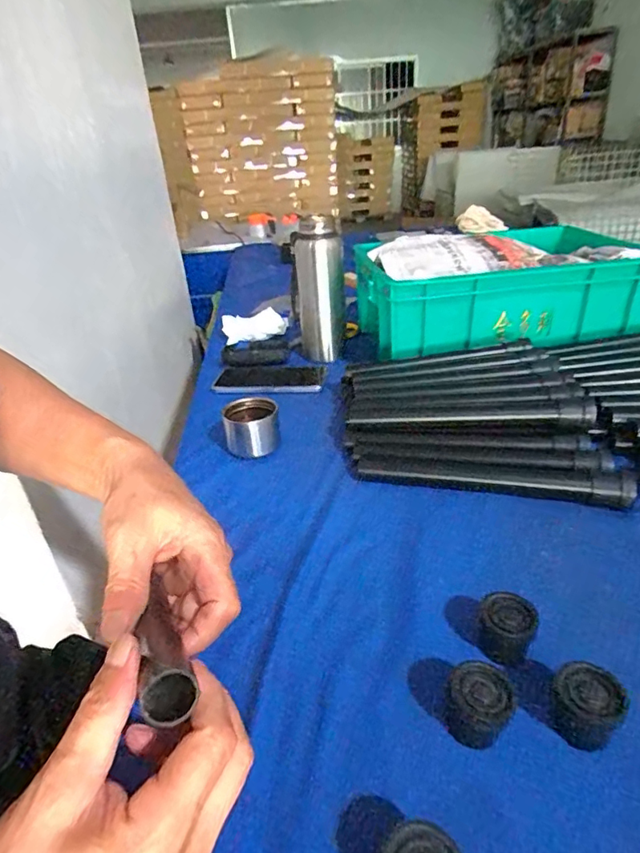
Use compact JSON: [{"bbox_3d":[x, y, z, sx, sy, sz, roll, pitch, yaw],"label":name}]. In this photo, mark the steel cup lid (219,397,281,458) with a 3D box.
[{"bbox_3d":[-0.079,0.000,0.569,0.063,0.043,0.061,-7,28,-3],"label":"steel cup lid"}]

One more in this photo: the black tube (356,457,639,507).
[{"bbox_3d":[0.161,0.048,0.482,0.248,0.022,0.028,4,29,17],"label":"black tube"}]

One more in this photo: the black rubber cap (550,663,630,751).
[{"bbox_3d":[0.151,0.158,0.282,0.034,0.028,0.034,-4,28,2],"label":"black rubber cap"}]

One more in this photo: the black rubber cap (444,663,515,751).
[{"bbox_3d":[0.092,0.159,0.284,0.037,0.032,0.032,7,30,21],"label":"black rubber cap"}]

